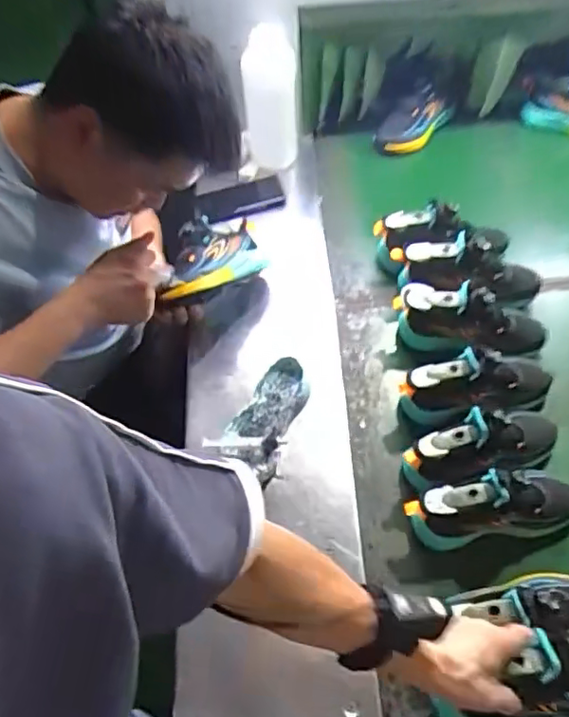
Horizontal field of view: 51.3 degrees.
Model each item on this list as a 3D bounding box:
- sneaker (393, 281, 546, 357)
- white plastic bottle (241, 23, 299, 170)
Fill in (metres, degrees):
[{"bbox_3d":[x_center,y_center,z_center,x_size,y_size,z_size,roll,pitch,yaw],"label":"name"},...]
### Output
[{"bbox_3d":[0.285,-0.064,0.897,0.227,0.108,0.081,0,56,4],"label":"sneaker"},{"bbox_3d":[-0.030,-0.527,1.190,0.105,0.261,0.105,-5,56,0],"label":"white plastic bottle"}]

